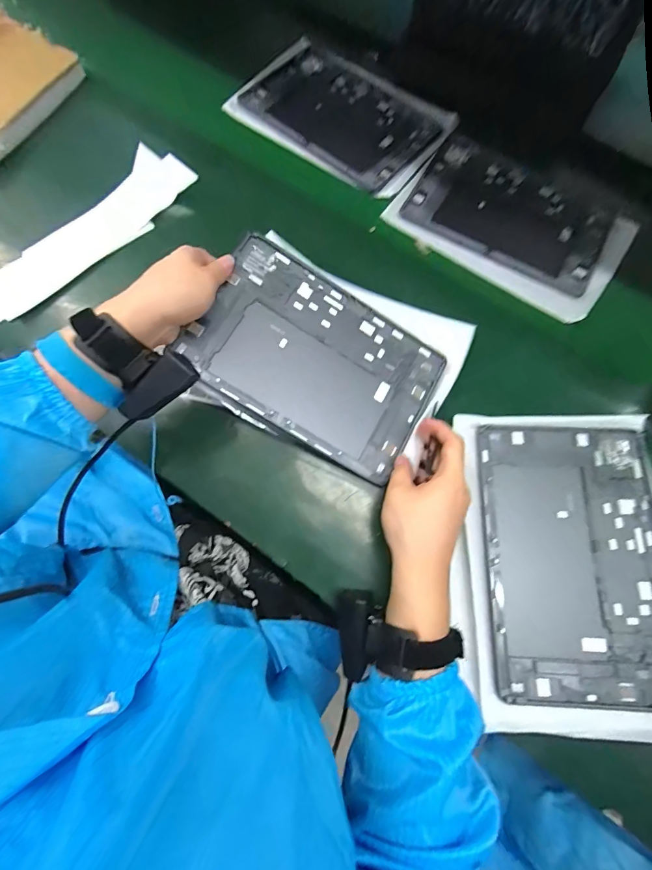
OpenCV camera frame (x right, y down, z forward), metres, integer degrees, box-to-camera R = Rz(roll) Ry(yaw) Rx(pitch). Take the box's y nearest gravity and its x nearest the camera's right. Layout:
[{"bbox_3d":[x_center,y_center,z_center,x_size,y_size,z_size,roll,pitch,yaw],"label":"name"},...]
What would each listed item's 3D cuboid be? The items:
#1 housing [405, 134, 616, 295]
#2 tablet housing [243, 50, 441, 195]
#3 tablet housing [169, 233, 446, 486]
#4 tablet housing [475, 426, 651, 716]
[{"bbox_3d":[0.247,-0.296,0.508,0.253,0.007,0.179,31,74,7],"label":"housing"},{"bbox_3d":[0.021,-0.463,0.547,0.265,0.009,0.180,40,76,9],"label":"tablet housing"},{"bbox_3d":[-0.008,-0.078,0.399,0.246,0.008,0.162,31,77,-7],"label":"tablet housing"},{"bbox_3d":[0.247,0.117,0.367,0.182,0.012,0.254,3,73,-1],"label":"tablet housing"}]

